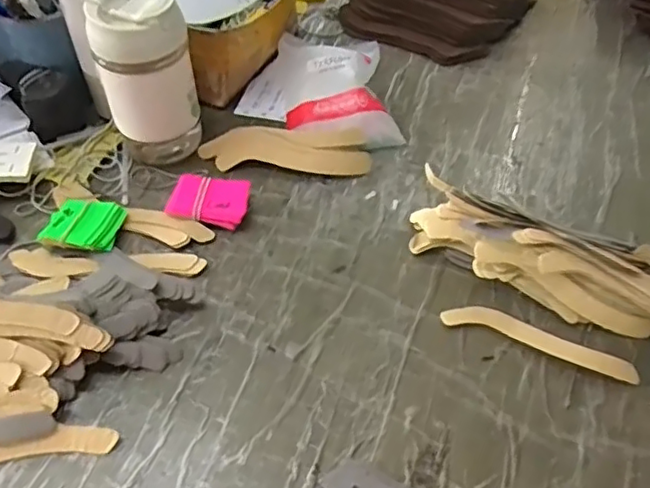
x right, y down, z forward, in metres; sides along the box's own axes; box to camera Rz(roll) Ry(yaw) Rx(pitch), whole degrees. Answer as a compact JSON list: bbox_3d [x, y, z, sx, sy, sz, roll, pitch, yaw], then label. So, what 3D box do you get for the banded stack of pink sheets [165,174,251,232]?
[{"bbox_3d":[-0.107,-0.039,0.563,0.071,0.019,0.047,6,50,5],"label":"banded stack of pink sheets"}]

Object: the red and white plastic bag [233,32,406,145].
[{"bbox_3d":[-0.006,-0.171,0.663,0.175,0.042,0.149,4,50,3],"label":"red and white plastic bag"}]

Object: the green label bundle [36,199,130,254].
[{"bbox_3d":[-0.213,-0.016,0.541,0.062,0.016,0.060,3,50,2],"label":"green label bundle"}]

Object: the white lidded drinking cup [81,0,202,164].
[{"bbox_3d":[-0.167,-0.152,0.567,0.073,0.149,0.073,-37,59,-27],"label":"white lidded drinking cup"}]

